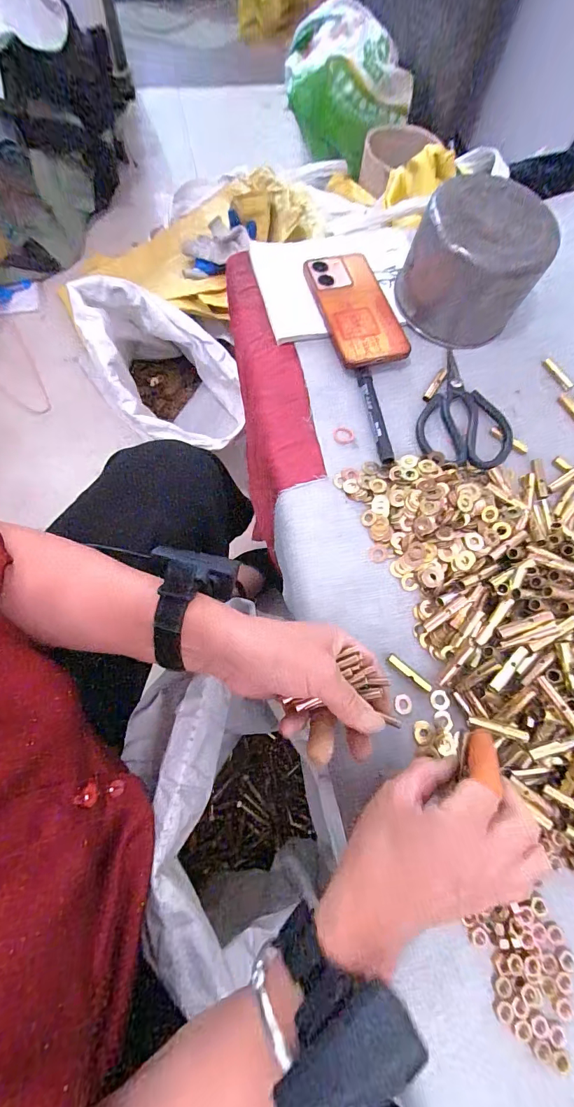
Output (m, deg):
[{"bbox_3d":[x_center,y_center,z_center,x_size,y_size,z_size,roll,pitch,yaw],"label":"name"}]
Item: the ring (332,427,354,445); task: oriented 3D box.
[{"bbox_3d":[0.059,-0.124,0.418,0.022,0.004,0.020,1,71,-3],"label":"ring"}]

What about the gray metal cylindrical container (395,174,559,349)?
[{"bbox_3d":[0.199,-0.307,0.431,0.116,0.106,0.116,1,71,-3],"label":"gray metal cylindrical container"}]

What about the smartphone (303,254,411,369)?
[{"bbox_3d":[0.076,-0.275,0.448,0.072,0.009,0.151,-19,75,-2],"label":"smartphone"}]

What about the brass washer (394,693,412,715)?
[{"bbox_3d":[0.099,0.128,0.338,0.015,0.004,0.016,0,71,-1],"label":"brass washer"}]

